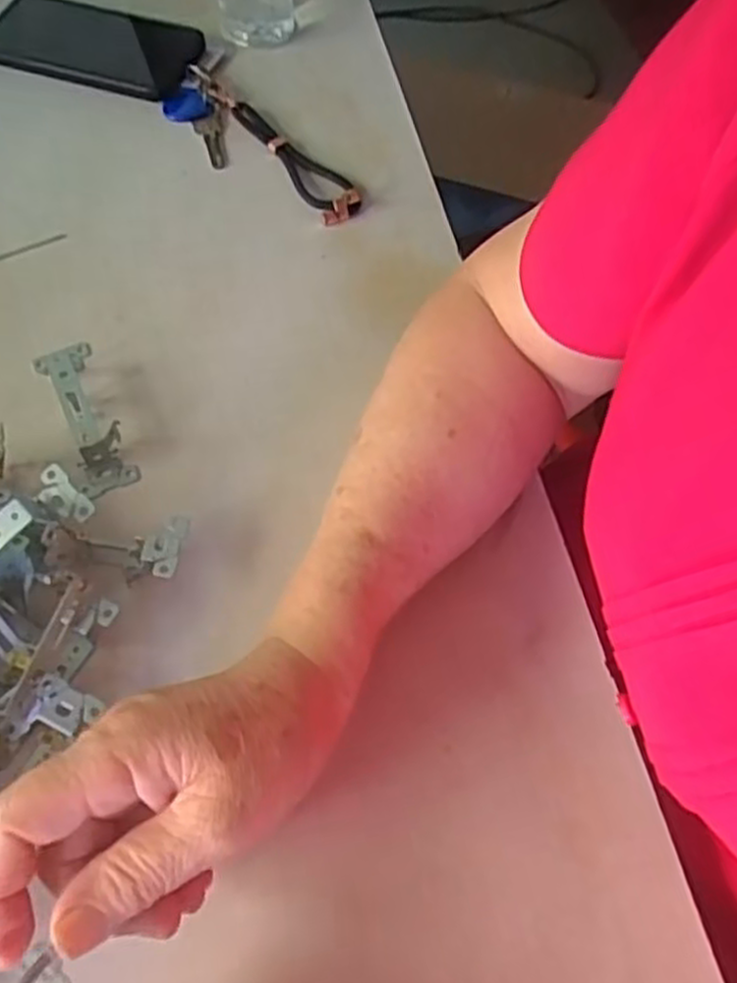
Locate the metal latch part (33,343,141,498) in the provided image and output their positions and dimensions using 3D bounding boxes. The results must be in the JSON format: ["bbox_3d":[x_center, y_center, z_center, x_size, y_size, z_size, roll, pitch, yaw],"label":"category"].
[{"bbox_3d":[-0.163,-0.048,0.442,0.031,0.026,0.103,-23,65,-13],"label":"metal latch part"}]

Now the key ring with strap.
[{"bbox_3d":[-0.087,-0.256,0.556,0.069,0.013,0.205,-30,67,-16],"label":"key ring with strap"}]

